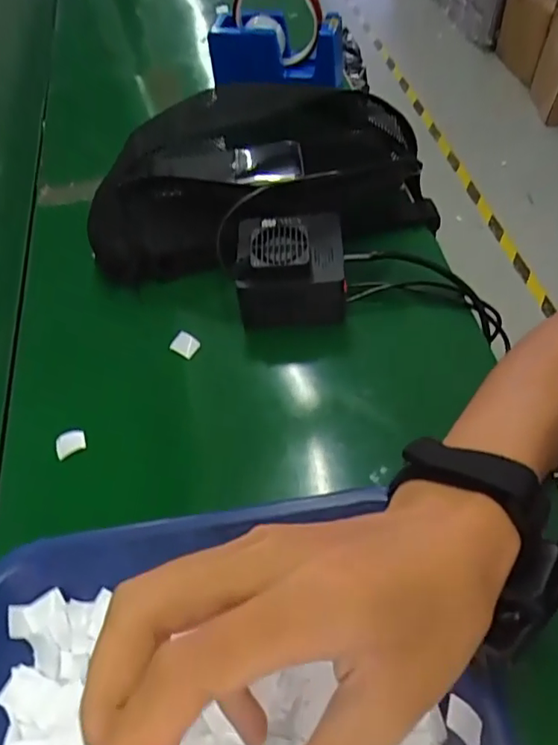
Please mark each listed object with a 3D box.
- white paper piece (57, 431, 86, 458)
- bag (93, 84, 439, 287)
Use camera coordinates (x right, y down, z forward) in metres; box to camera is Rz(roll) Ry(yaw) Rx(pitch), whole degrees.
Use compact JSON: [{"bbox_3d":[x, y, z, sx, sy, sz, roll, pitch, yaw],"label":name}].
[{"bbox_3d":[-0.140,0.047,0.371,0.020,0.004,0.016,-25,68,-18],"label":"white paper piece"},{"bbox_3d":[-0.014,-0.176,0.465,0.286,0.076,0.150,-13,54,-7],"label":"bag"}]

